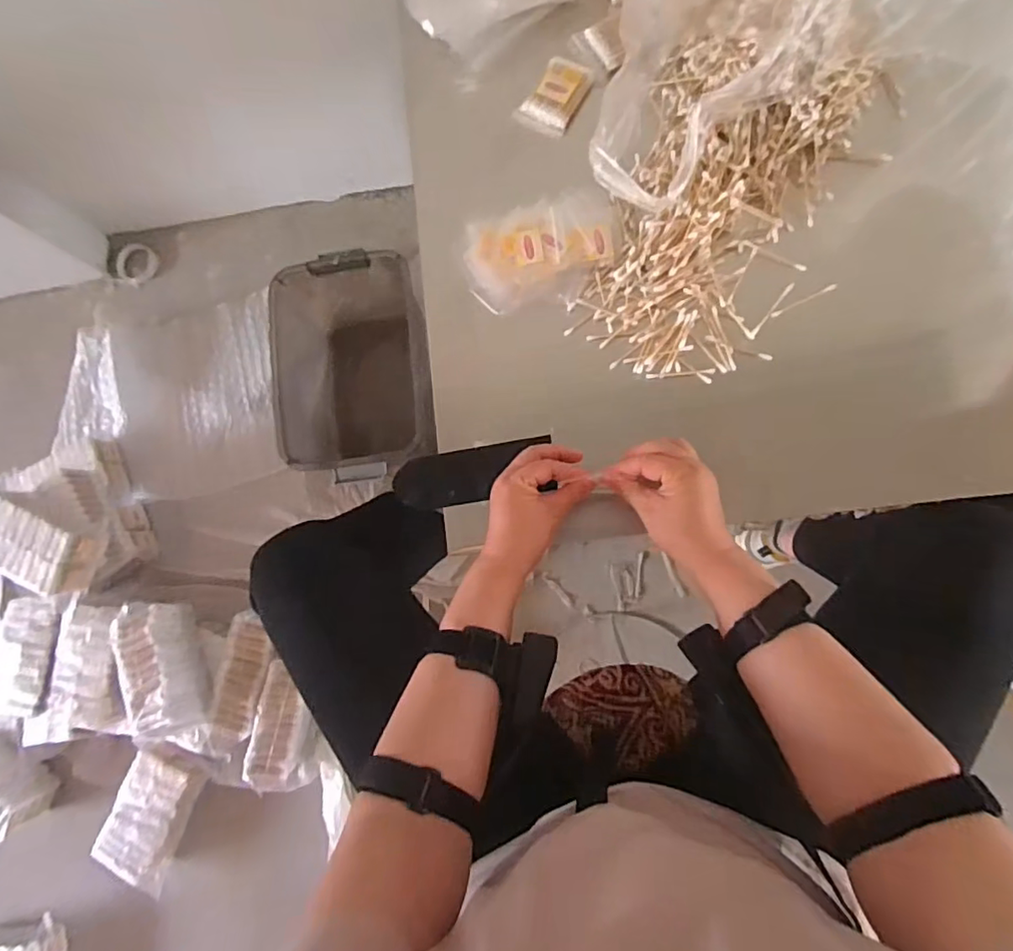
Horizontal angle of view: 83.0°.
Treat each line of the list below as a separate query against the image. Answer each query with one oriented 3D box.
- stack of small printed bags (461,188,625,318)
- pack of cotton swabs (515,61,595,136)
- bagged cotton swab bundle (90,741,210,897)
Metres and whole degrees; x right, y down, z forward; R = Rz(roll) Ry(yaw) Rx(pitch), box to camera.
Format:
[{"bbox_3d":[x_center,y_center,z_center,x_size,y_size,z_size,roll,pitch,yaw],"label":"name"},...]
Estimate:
[{"bbox_3d":[0.042,-0.250,0.636,0.169,0.020,0.111,-9,84,8],"label":"stack of small printed bags"},{"bbox_3d":[0.057,-0.443,0.664,0.059,0.013,0.096,29,90,10],"label":"pack of cotton swabs"},{"bbox_3d":[-0.644,0.608,1.028,0.122,0.058,0.244,18,85,10],"label":"bagged cotton swab bundle"}]

